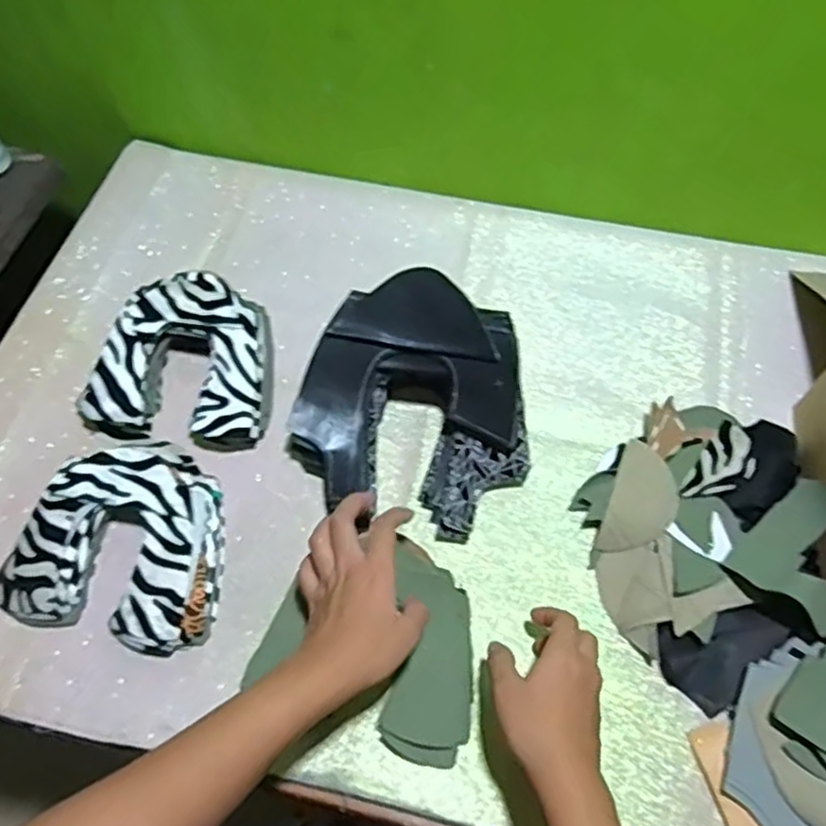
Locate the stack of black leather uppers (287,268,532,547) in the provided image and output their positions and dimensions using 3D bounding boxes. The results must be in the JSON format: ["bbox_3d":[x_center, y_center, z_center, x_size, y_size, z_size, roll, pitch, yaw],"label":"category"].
[{"bbox_3d":[0.002,-0.002,0.600,0.204,0.111,0.180,15,61,8],"label":"stack of black leather uppers"}]

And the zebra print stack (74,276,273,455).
[{"bbox_3d":[-0.208,-0.050,0.655,0.162,0.063,0.146,7,60,4],"label":"zebra print stack"}]

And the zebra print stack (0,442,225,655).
[{"bbox_3d":[-0.234,0.101,0.583,0.172,0.045,0.164,12,60,7],"label":"zebra print stack"}]

